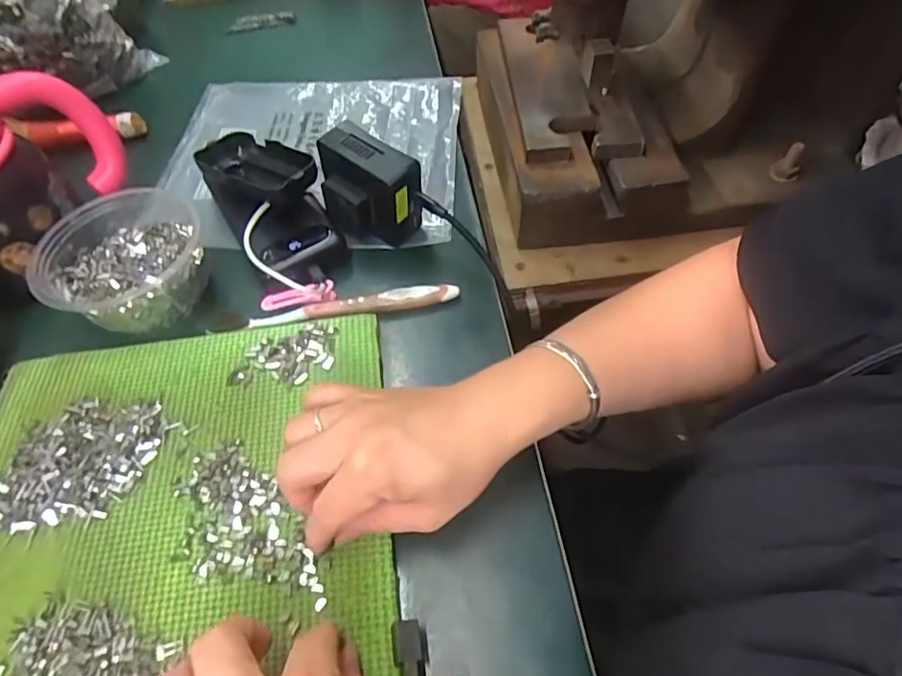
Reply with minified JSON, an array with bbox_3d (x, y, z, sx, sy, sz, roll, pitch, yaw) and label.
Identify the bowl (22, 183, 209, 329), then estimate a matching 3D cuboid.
[{"bbox_3d":[-0.236,-0.056,0.396,0.107,0.054,0.106,-1,55,2],"label":"bowl"}]

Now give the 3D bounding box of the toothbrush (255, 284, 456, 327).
[{"bbox_3d":[-0.071,-0.024,0.396,0.152,0.017,0.015,-6,55,-1],"label":"toothbrush"}]

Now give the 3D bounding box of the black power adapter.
[{"bbox_3d":[-0.065,-0.114,0.415,0.082,0.071,0.049,33,63,23],"label":"black power adapter"}]

